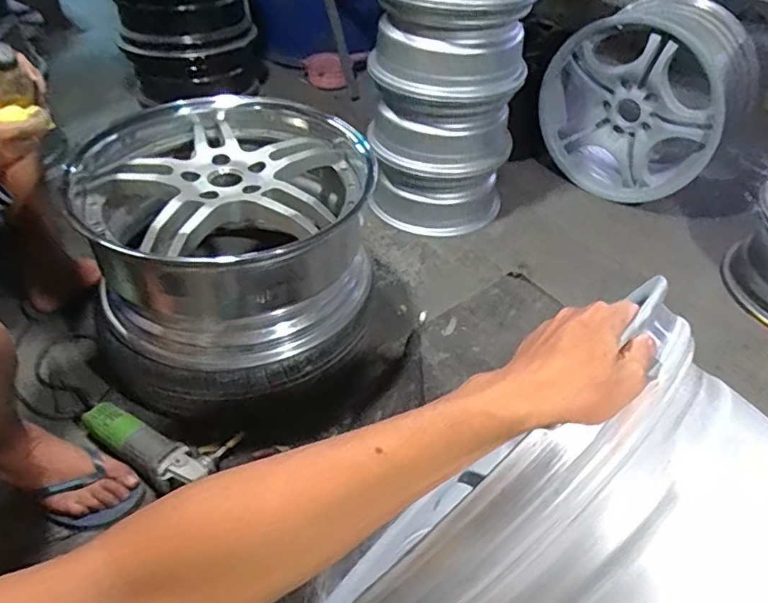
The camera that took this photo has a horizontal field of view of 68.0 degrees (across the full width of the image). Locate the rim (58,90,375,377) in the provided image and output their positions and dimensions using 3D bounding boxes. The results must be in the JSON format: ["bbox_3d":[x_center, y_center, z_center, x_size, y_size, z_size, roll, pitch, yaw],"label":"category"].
[{"bbox_3d":[-0.280,-0.140,1.046,0.484,0.258,0.510,-11,46,-12],"label":"rim"}]

